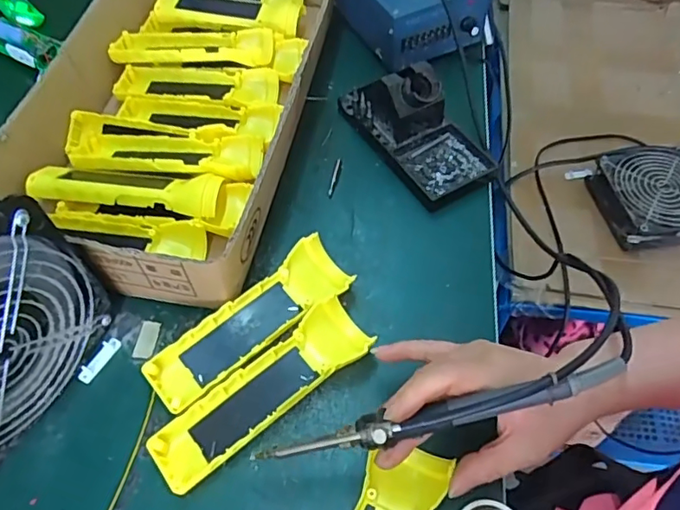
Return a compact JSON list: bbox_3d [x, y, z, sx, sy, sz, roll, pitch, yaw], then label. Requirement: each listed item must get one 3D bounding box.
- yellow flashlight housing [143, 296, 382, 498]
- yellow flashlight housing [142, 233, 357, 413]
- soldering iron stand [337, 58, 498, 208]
[{"bbox_3d":[-0.052,0.094,0.380,0.164,0.023,0.046,-34,61,-19],"label":"yellow flashlight housing"},{"bbox_3d":[-0.064,0.050,0.404,0.160,0.028,0.046,-37,62,-20],"label":"yellow flashlight housing"},{"bbox_3d":[0.067,-0.125,0.492,0.077,0.068,0.156,-30,60,-17],"label":"soldering iron stand"}]

